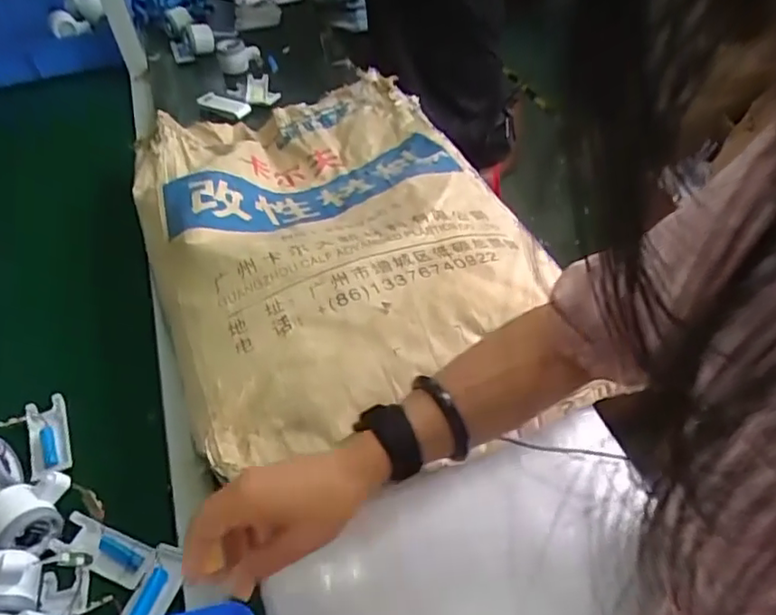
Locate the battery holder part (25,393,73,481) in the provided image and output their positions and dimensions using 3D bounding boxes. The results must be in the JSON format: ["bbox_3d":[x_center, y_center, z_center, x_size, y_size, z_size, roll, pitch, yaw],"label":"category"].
[{"bbox_3d":[-0.378,0.142,0.671,0.042,0.019,0.100,-21,48,-14],"label":"battery holder part"}]

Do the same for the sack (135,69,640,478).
[{"bbox_3d":[-0.077,-0.121,0.797,0.448,0.092,0.674,-19,47,-13],"label":"sack"}]

